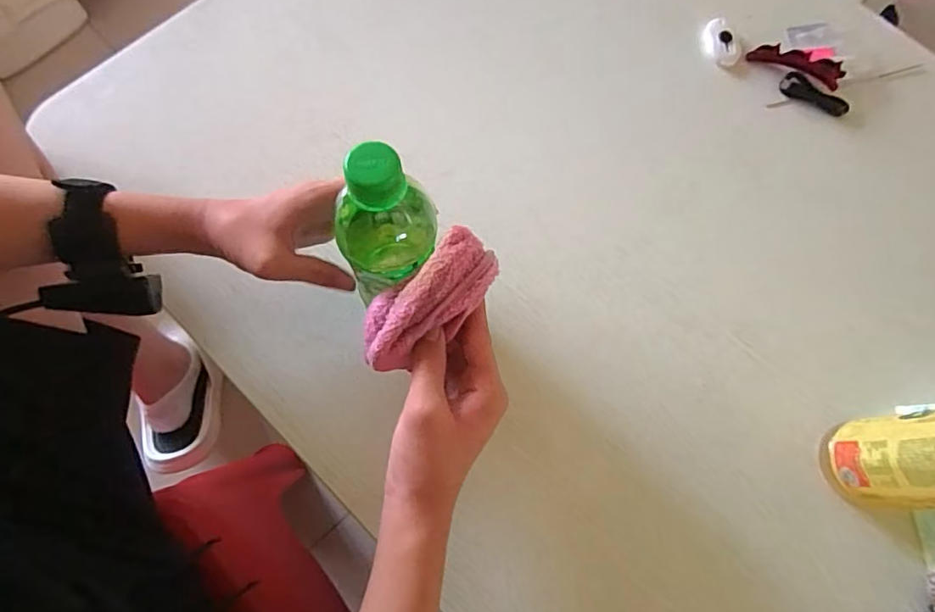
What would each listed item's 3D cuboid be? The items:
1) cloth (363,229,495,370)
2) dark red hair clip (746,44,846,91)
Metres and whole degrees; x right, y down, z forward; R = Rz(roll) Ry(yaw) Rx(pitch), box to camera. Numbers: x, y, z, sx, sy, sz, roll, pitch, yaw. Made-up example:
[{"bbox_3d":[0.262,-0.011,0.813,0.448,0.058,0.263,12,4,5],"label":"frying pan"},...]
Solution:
[{"bbox_3d":[-0.027,-0.002,0.335,0.100,0.026,0.047,-43,77,2],"label":"cloth"},{"bbox_3d":[0.340,-0.252,0.559,0.091,0.015,0.028,29,74,8],"label":"dark red hair clip"}]

